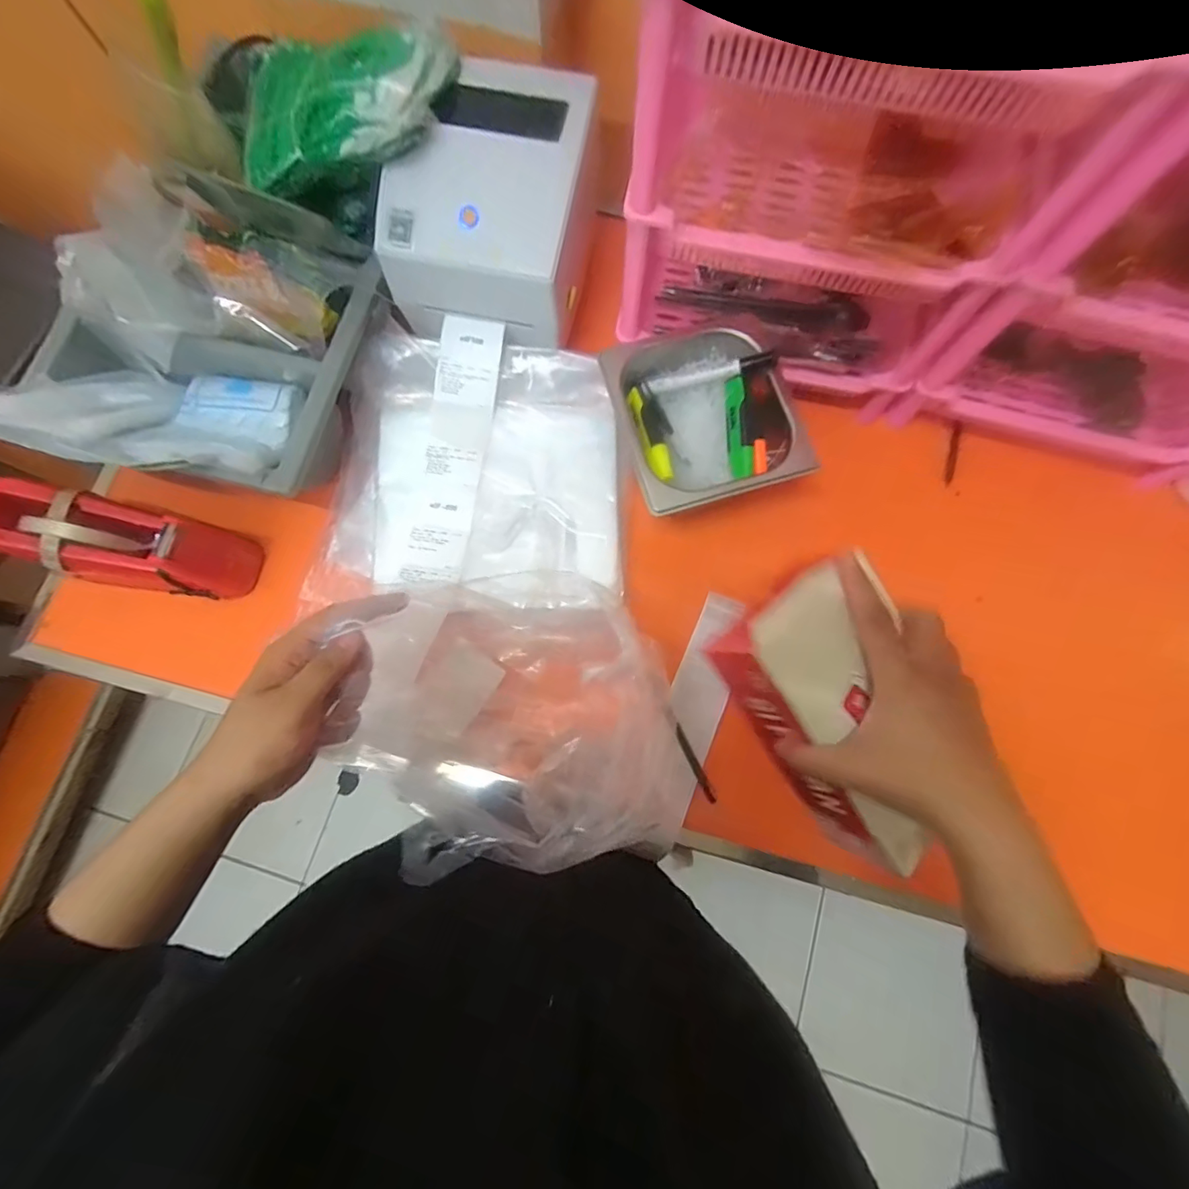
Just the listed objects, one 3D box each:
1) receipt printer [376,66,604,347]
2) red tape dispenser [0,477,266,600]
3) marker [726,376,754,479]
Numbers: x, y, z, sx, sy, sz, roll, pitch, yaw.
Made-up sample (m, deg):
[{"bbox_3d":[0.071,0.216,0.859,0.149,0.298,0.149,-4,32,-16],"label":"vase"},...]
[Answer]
[{"bbox_3d":[-0.094,-0.368,0.503,0.175,0.117,0.209,14,77,3],"label":"receipt printer"},{"bbox_3d":[-0.444,-0.046,0.499,0.195,0.097,0.074,14,77,3],"label":"red tape dispenser"},{"bbox_3d":[0.140,-0.160,0.507,0.020,0.023,0.094,-5,77,-1],"label":"marker"}]

